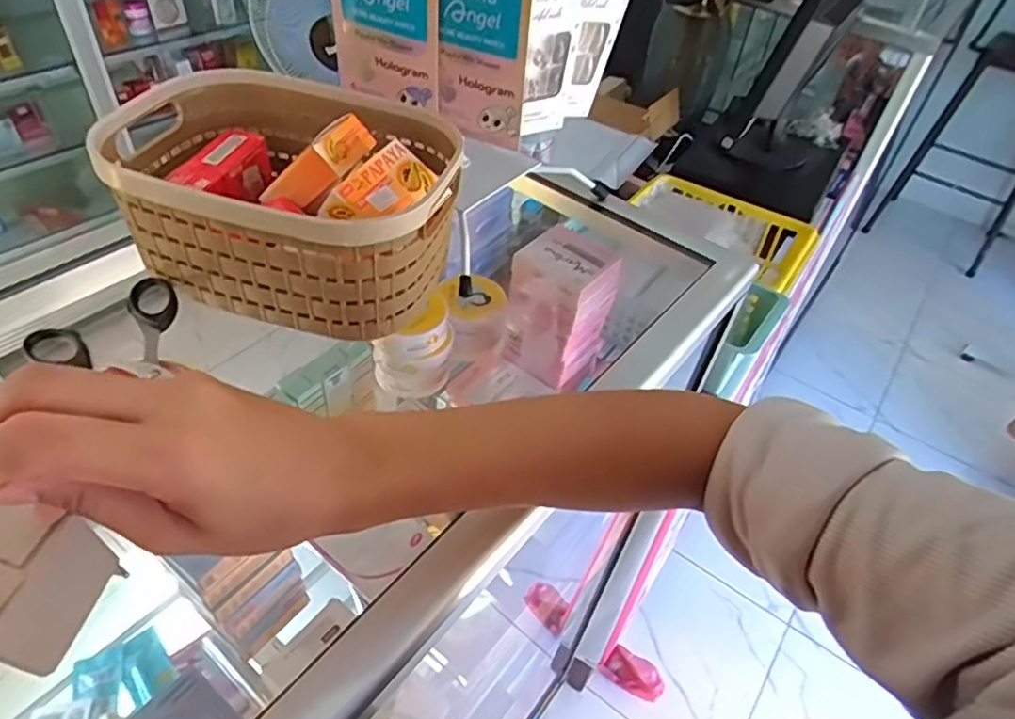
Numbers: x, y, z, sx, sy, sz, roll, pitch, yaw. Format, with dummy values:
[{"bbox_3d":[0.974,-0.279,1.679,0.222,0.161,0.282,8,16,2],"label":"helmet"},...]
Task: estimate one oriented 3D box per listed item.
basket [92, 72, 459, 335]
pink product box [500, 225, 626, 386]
[{"bbox_3d":[-0.143,-0.113,0.442,0.207,0.089,0.158,17,45,9],"label":"basket"},{"bbox_3d":[0.050,-0.052,0.640,0.082,0.137,0.066,27,47,18],"label":"pink product box"}]

